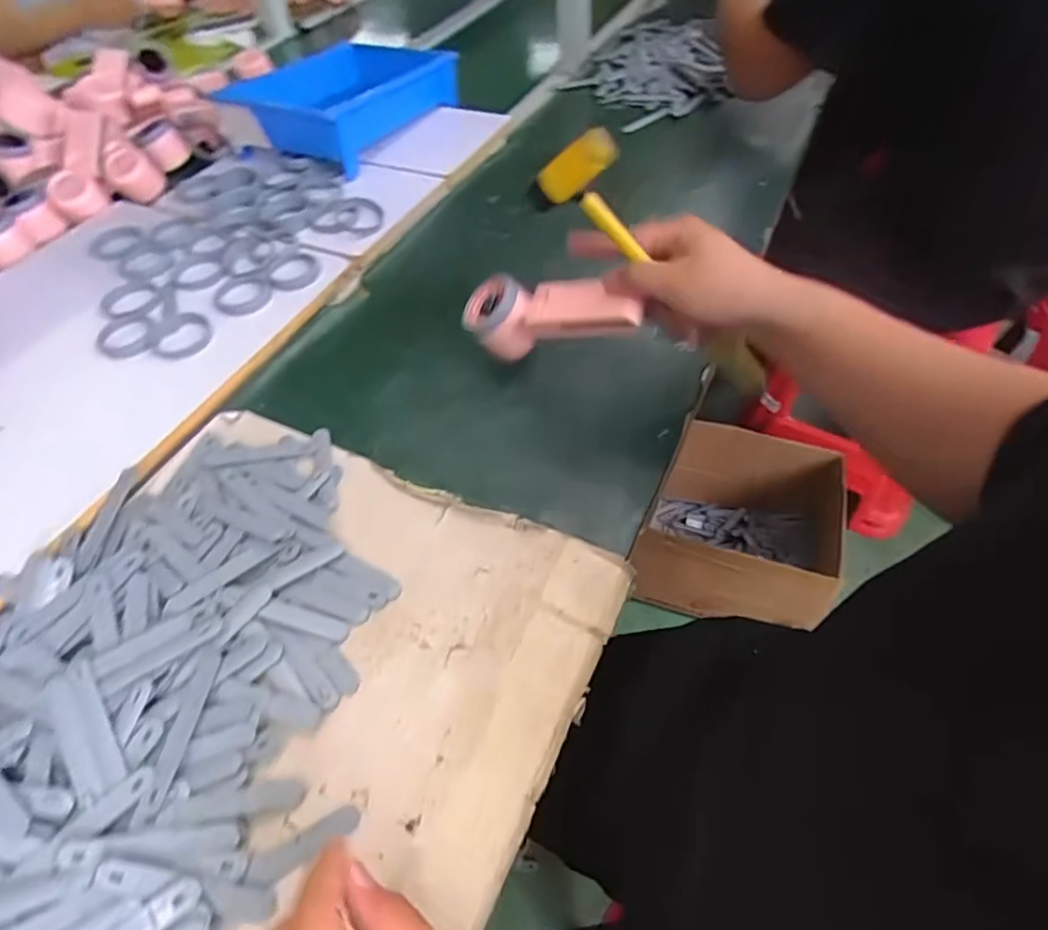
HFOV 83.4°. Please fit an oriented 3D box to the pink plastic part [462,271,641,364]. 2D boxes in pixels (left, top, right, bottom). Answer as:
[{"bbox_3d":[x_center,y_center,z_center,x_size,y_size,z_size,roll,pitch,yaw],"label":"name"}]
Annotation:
[{"bbox_3d":[0.022,-0.124,0.497,0.167,0.054,0.048,8,51,33],"label":"pink plastic part"}]

